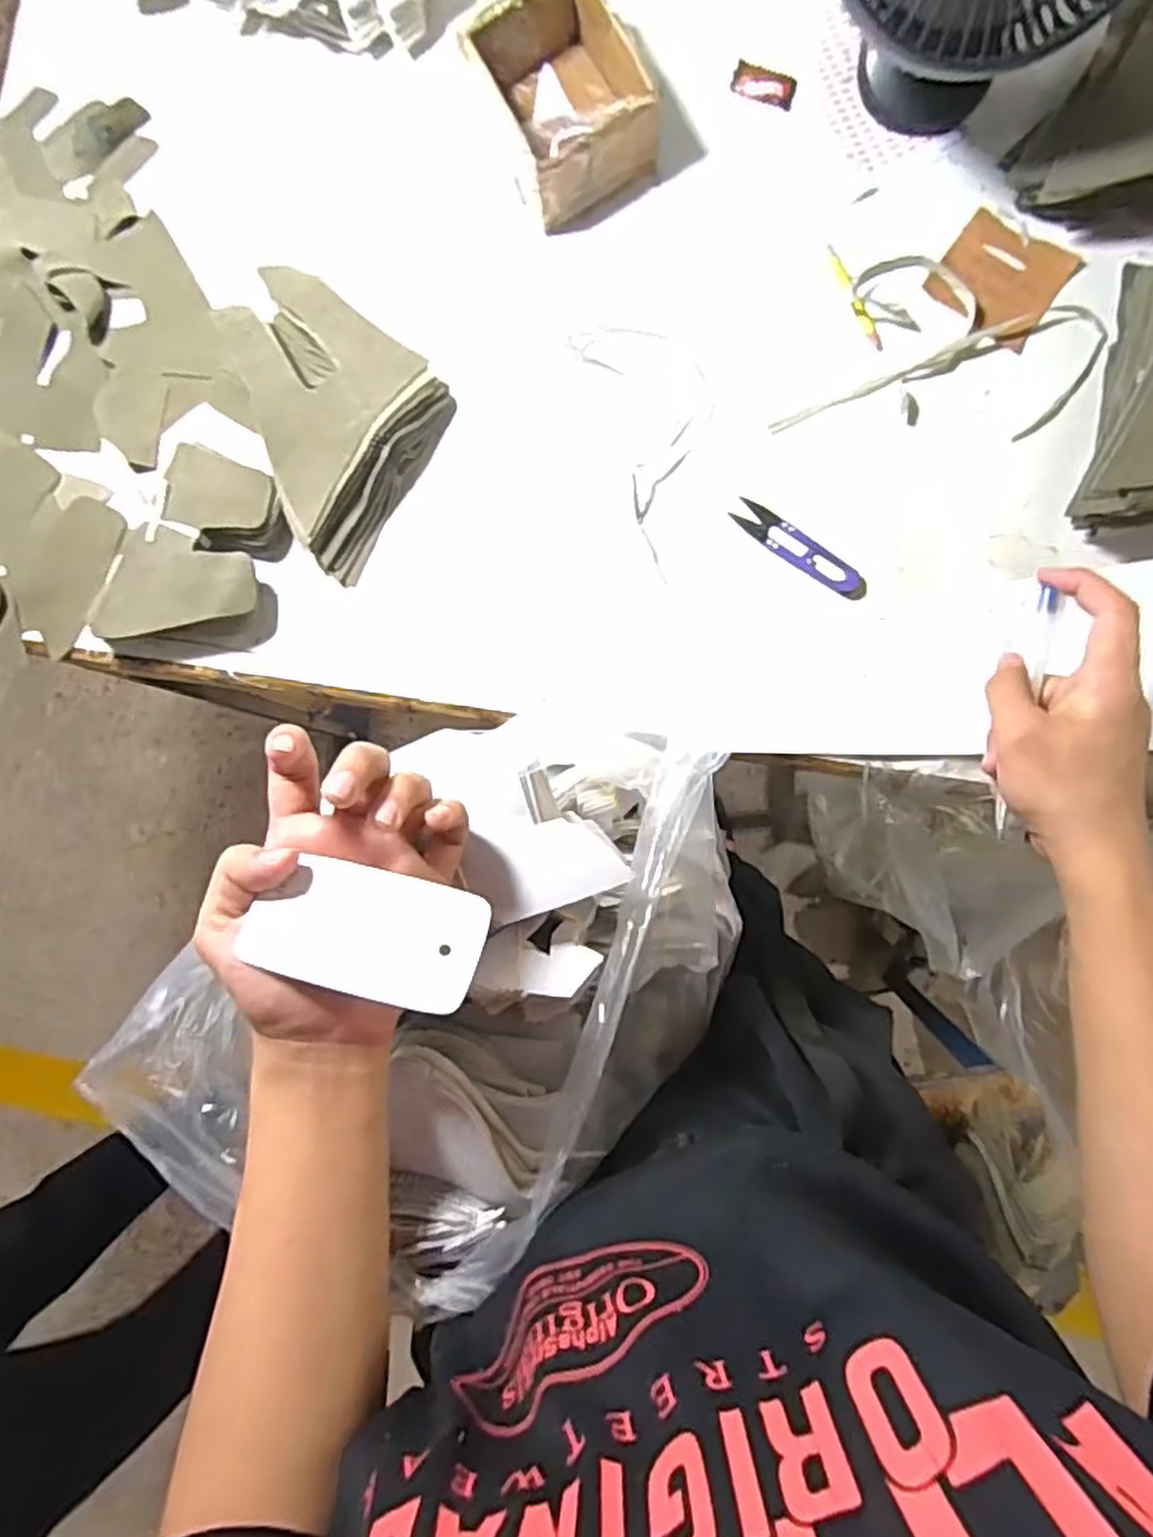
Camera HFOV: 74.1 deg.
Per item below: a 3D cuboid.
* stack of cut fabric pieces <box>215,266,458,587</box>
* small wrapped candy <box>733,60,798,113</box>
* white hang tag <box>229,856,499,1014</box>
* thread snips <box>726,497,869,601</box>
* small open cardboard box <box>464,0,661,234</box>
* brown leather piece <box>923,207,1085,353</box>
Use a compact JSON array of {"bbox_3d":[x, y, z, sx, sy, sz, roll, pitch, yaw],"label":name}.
[{"bbox_3d":[-0.197,-0.260,0.563,0.188,0.042,0.161,38,91,7],"label":"stack of cut fabric pieces"},{"bbox_3d":[0.140,-0.509,0.566,0.049,0.006,0.027,25,89,7],"label":"small wrapped candy"},{"bbox_3d":[-0.089,0.069,0.330,0.099,0.005,0.053,13,59,9],"label":"white hang tag"},{"bbox_3d":[0.158,-0.156,0.539,0.107,0.011,0.024,35,91,7],"label":"thread snips"},{"bbox_3d":[-0.009,-0.479,0.551,0.107,0.058,0.132,-28,84,4],"label":"small open cardboard box"},{"bbox_3d":[0.300,-0.346,0.539,0.082,0.011,0.077,35,88,8],"label":"brown leather piece"}]

